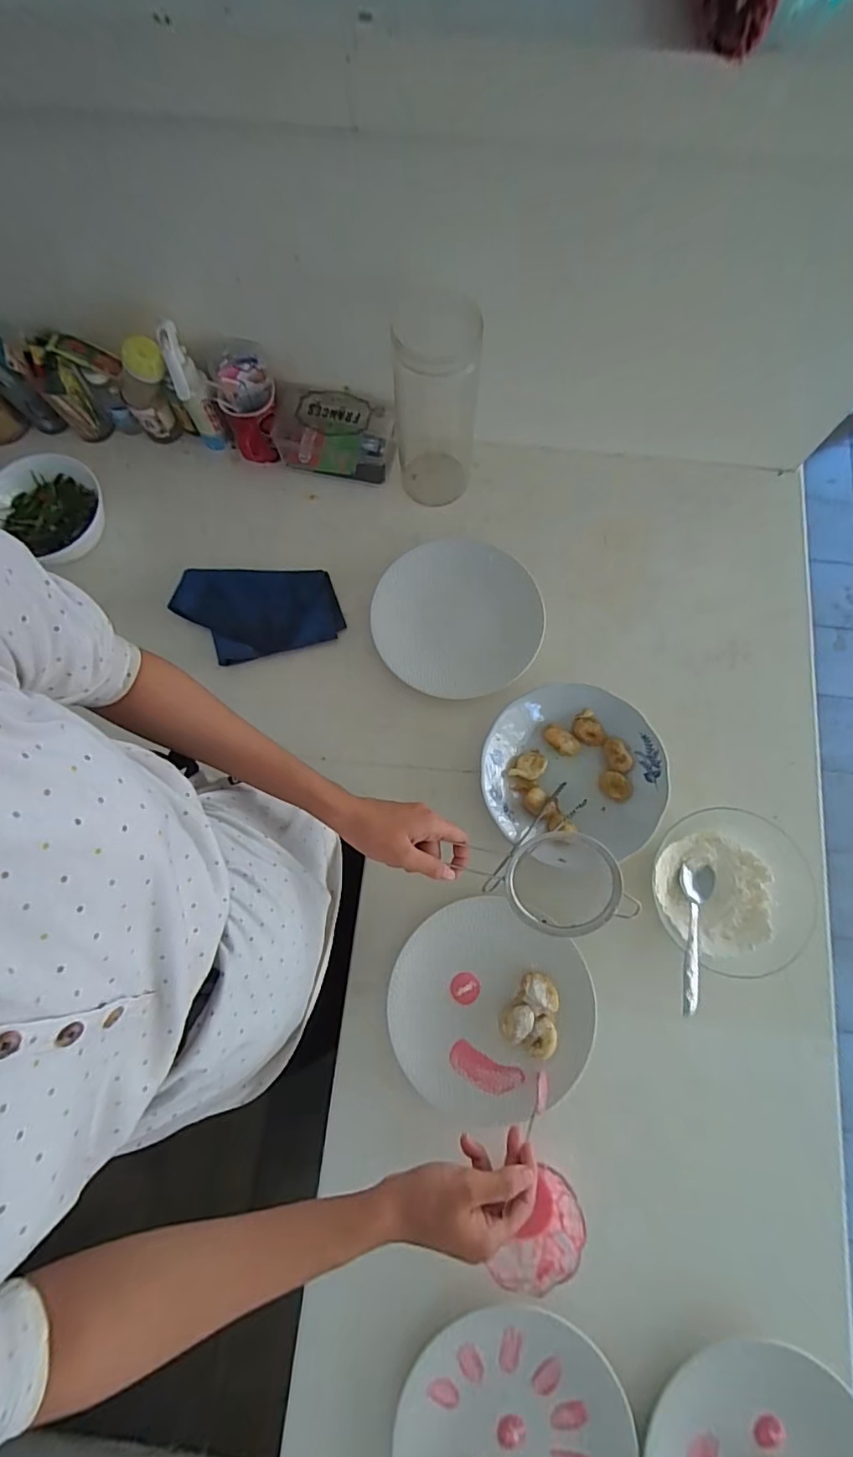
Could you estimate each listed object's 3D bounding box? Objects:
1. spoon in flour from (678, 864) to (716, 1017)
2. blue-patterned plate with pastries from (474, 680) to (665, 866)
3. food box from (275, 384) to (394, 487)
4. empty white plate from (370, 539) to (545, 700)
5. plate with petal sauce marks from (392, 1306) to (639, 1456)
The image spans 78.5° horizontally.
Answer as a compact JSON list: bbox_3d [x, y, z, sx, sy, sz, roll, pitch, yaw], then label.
[{"bbox_3d":[0.265,0.205,0.519,0.037,0.019,0.155,21,53,6],"label":"spoon in flour"},{"bbox_3d":[0.160,0.042,0.570,0.189,0.031,0.172,0,77,1],"label":"blue-patterned plate with pastries"},{"bbox_3d":[-0.111,-0.365,0.649,0.138,0.069,0.068,12,77,4],"label":"food box"},{"bbox_3d":[0.035,-0.129,0.612,0.195,0.025,0.182,0,77,1],"label":"empty white plate"},{"bbox_3d":[0.073,0.619,0.444,0.204,0.042,0.196,0,77,1],"label":"plate with petal sauce marks"}]

